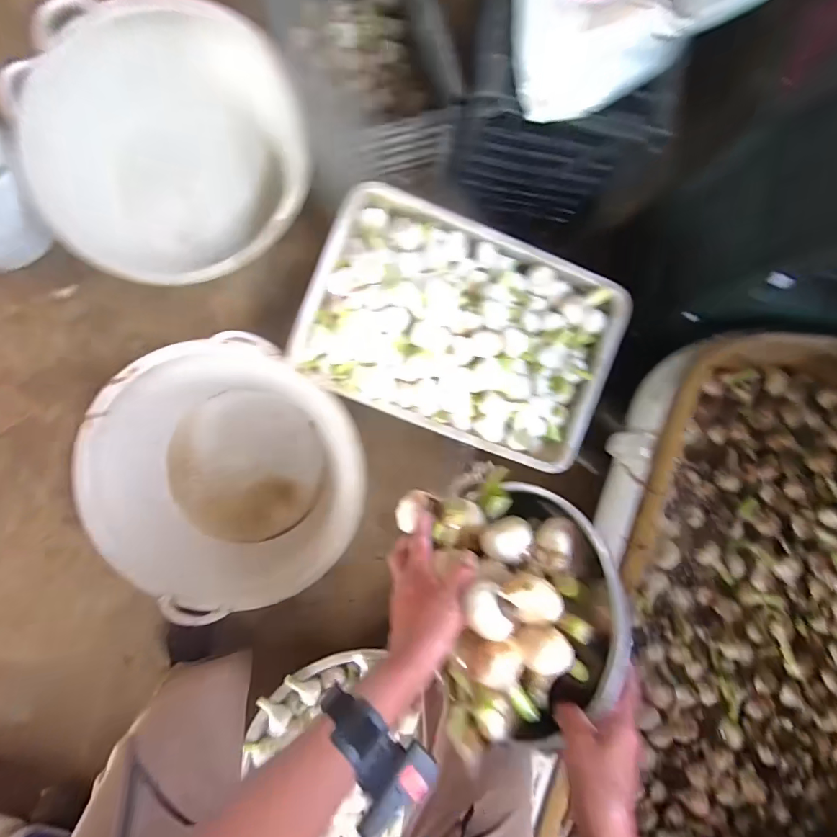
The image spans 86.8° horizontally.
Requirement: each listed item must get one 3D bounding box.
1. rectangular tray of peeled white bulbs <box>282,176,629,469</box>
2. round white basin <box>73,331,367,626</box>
[{"bbox_3d":[0.080,-0.154,0.783,0.534,0.094,0.363,21,88,-7],"label":"rectangular tray of peeled white bulbs"},{"bbox_3d":[-0.383,0.121,0.934,0.518,0.199,0.481,0,90,-7],"label":"round white basin"}]

